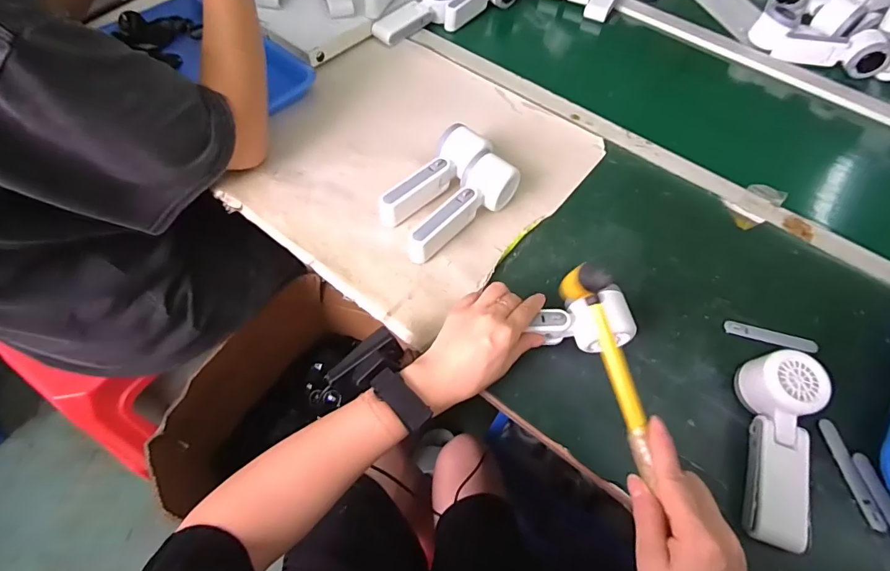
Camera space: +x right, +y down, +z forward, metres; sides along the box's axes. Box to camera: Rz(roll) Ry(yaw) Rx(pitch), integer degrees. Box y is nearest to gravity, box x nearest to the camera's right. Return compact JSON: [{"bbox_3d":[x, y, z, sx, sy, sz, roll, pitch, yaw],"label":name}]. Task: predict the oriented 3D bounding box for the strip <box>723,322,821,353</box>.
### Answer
[{"bbox_3d":[0.352,0.055,0.488,0.094,0.006,0.019,14,58,5],"label":"strip"}]

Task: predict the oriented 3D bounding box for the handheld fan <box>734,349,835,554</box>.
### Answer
[{"bbox_3d":[0.301,0.144,0.409,0.054,0.044,0.164,16,72,6],"label":"handheld fan"}]

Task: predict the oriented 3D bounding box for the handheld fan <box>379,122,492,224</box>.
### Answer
[{"bbox_3d":[-0.011,-0.127,0.547,0.055,0.059,0.163,38,63,19],"label":"handheld fan"}]

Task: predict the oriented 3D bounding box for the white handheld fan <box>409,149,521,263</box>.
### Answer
[{"bbox_3d":[0.020,-0.087,0.525,0.060,0.057,0.169,32,61,16],"label":"white handheld fan"}]

